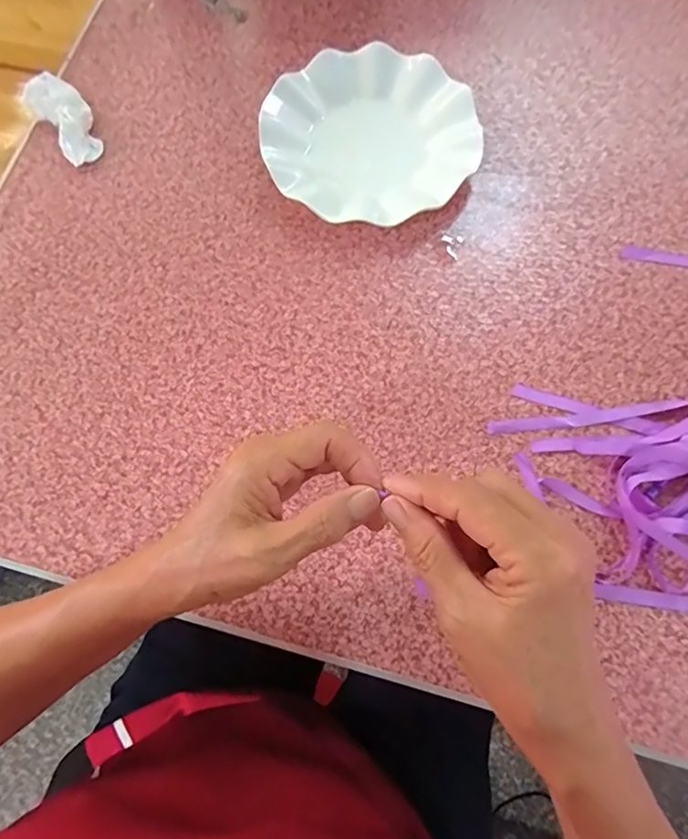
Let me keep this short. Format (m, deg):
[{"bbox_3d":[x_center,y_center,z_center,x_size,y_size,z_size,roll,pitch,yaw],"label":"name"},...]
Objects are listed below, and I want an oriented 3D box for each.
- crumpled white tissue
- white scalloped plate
[{"bbox_3d":[-0.252,-0.275,0.474,0.044,0.023,0.090,-38,77,-9],"label":"crumpled white tissue"},{"bbox_3d":[0.021,-0.247,0.458,0.177,0.027,0.172,0,74,1],"label":"white scalloped plate"}]

